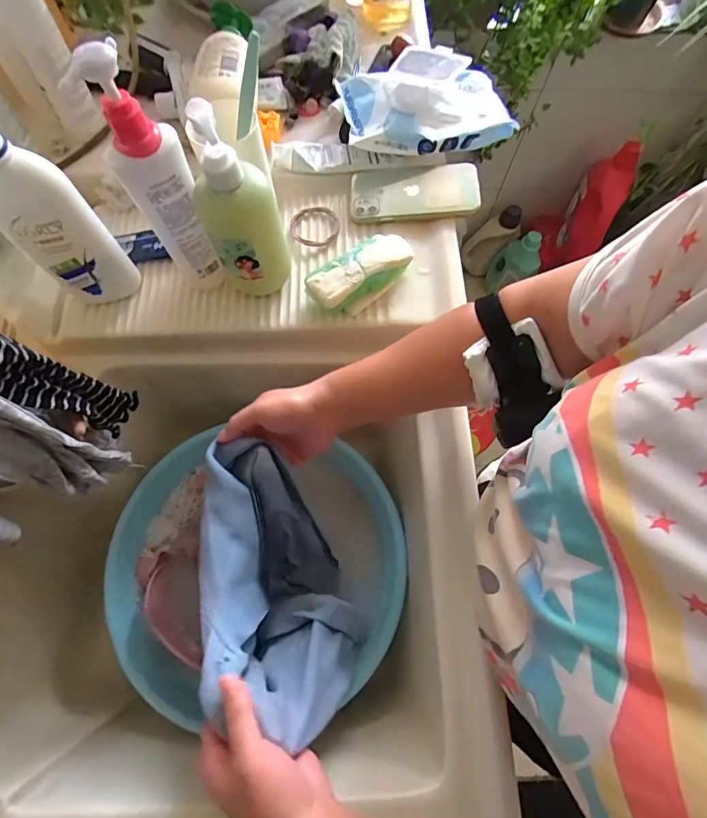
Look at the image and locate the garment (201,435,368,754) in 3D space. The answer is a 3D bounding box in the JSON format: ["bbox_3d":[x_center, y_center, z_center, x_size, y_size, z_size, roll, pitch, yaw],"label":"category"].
[{"bbox_3d":[-0.072,0.162,0.419,0.115,0.165,0.243,-13,70,-7],"label":"garment"}]

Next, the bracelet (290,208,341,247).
[{"bbox_3d":[-0.045,-0.217,0.497,0.059,0.005,0.058,1,69,-2],"label":"bracelet"}]

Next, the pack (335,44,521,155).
[{"bbox_3d":[0.094,-0.376,0.509,0.205,0.075,0.114,-7,69,-5],"label":"pack"}]

